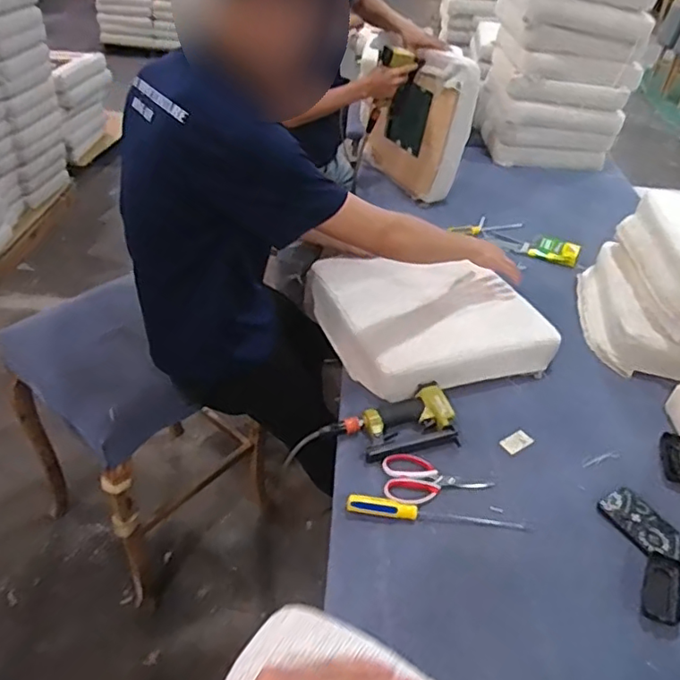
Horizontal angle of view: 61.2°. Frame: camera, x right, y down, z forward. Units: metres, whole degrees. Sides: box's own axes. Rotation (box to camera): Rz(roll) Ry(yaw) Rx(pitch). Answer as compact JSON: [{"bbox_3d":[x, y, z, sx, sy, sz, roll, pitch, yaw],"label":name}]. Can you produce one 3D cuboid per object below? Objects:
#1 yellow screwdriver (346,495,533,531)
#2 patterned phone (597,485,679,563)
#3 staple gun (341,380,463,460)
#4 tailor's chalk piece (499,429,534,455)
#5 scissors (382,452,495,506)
[{"bbox_3d":[0.162,0.285,0.934,0.301,0.023,0.026,6,40,1],"label":"yellow screwdriver"},{"bbox_3d":[0.516,0.318,0.957,0.078,0.010,0.163,-21,46,-28],"label":"patterned phone"},{"bbox_3d":[0.116,0.150,1.076,0.205,0.043,0.135,-12,43,-20],"label":"staple gun"},{"bbox_3d":[0.336,0.193,1.093,0.062,0.004,0.035,-22,52,-25],"label":"tailor's chalk piece"},{"bbox_3d":[0.169,0.234,0.997,0.196,0.025,0.101,-5,41,-13],"label":"scissors"}]

